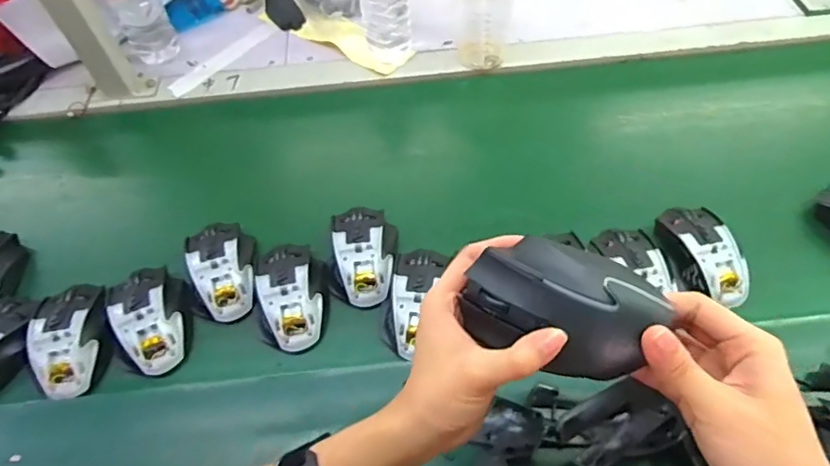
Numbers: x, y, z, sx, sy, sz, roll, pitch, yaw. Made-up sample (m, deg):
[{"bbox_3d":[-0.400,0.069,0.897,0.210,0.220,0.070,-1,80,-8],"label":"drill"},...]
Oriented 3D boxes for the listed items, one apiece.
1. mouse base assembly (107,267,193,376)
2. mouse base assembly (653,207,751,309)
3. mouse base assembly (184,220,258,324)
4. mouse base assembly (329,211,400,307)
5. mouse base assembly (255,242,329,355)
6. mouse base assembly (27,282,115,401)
[{"bbox_3d":[-0.265,0.083,0.547,0.070,0.035,0.113,-25,59,-13],"label":"mouse base assembly"},{"bbox_3d":[0.293,0.020,0.552,0.065,0.031,0.107,-10,57,-3],"label":"mouse base assembly"},{"bbox_3d":[-0.204,0.035,0.576,0.067,0.032,0.114,-12,57,-5],"label":"mouse base assembly"},{"bbox_3d":[-0.056,0.022,0.576,0.070,0.034,0.107,2,57,5],"label":"mouse base assembly"},{"bbox_3d":[-0.126,0.062,0.553,0.064,0.033,0.107,-2,57,2],"label":"mouse base assembly"},{"bbox_3d":[-0.341,0.102,0.541,0.081,0.034,0.114,-21,58,-10],"label":"mouse base assembly"}]

